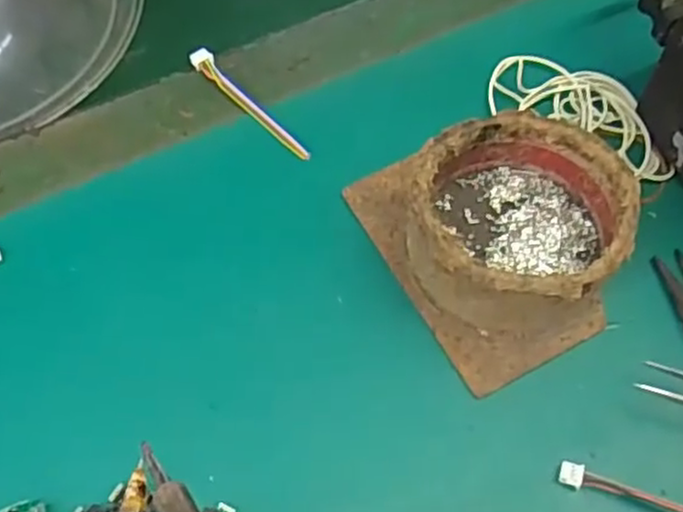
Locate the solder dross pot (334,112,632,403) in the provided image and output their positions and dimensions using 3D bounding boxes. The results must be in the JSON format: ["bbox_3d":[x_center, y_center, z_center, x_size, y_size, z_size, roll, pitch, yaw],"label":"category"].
[{"bbox_3d":[0.066,-0.014,0.291,0.087,0.043,0.105,-26,65,-12],"label":"solder dross pot"}]

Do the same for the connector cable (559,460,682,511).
[{"bbox_3d":[0.114,0.088,0.251,0.074,0.012,0.009,20,65,11],"label":"connector cable"}]

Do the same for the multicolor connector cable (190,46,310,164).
[{"bbox_3d":[-0.044,-0.074,0.348,0.010,0.004,0.085,-39,68,-17],"label":"multicolor connector cable"}]

